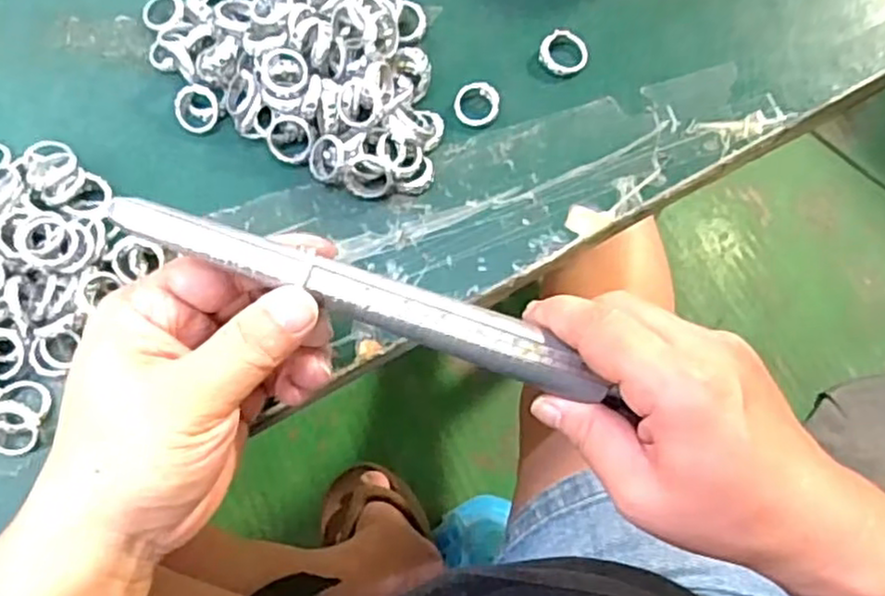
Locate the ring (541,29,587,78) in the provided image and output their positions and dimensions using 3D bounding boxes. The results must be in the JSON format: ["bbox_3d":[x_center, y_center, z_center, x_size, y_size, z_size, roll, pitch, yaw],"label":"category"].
[{"bbox_3d":[0.059,-0.119,0.341,0.022,0.007,0.026,24,73,9],"label":"ring"}]

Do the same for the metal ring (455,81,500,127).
[{"bbox_3d":[0.016,-0.092,0.333,0.021,0.006,0.022,0,70,1],"label":"metal ring"}]

